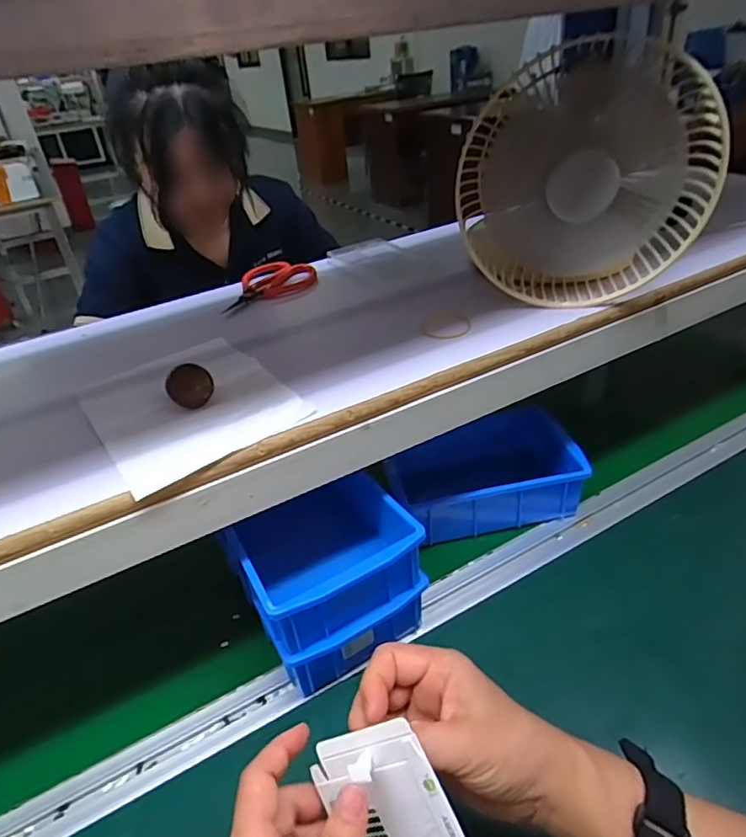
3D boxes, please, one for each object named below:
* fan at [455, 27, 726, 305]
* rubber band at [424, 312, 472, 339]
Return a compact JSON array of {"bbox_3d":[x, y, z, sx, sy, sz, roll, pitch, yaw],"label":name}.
[{"bbox_3d":[0.173,-0.190,0.472,0.197,0.196,0.074,2,35,12],"label":"fan"},{"bbox_3d":[0.065,-0.082,0.490,0.041,0.008,0.036,-2,34,7],"label":"rubber band"}]

